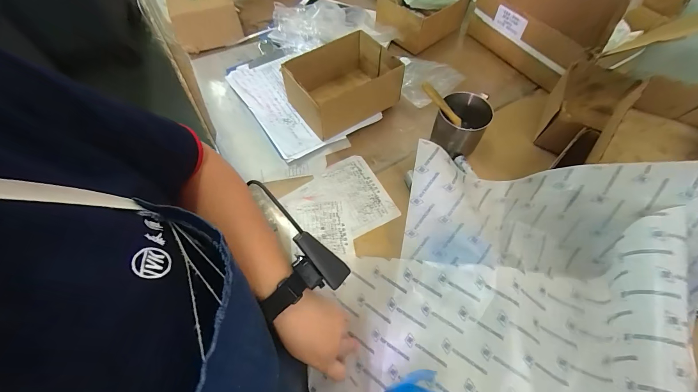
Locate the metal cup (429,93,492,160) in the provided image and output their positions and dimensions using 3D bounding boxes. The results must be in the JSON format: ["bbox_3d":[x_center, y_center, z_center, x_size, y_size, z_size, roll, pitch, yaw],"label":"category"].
[{"bbox_3d":[0.205,-0.125,0.546,0.088,0.085,0.092,0,60,0],"label":"metal cup"}]

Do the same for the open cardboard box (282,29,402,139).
[{"bbox_3d":[-0.011,-0.221,0.600,0.198,0.095,0.156,-28,64,-15],"label":"open cardboard box"}]

